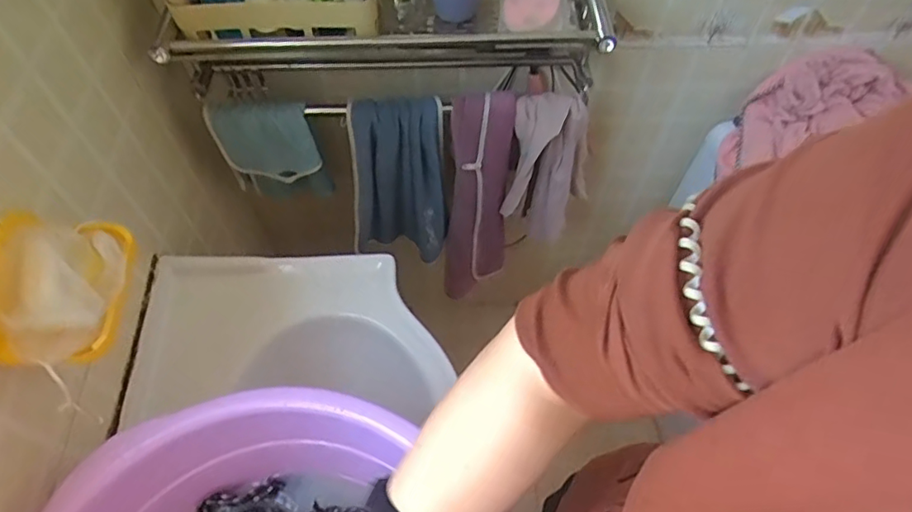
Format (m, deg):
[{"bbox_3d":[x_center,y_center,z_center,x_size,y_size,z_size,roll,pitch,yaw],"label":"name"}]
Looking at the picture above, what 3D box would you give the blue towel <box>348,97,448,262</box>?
[{"bbox_3d":[-0.097,-0.112,0.934,0.156,0.325,0.062,-5,58,-4],"label":"blue towel"}]

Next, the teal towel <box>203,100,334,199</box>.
[{"bbox_3d":[-0.283,-0.156,0.893,0.147,0.204,0.059,6,58,3],"label":"teal towel"}]

